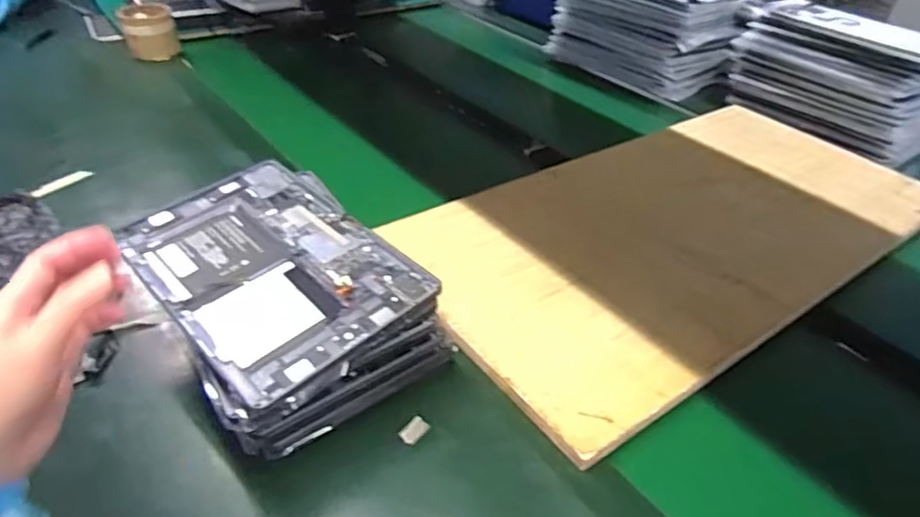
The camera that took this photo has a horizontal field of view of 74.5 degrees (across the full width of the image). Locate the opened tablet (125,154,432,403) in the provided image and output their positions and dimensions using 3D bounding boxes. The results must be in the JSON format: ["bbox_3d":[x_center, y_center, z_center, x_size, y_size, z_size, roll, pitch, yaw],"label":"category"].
[{"bbox_3d":[-0.157,0.002,0.498,0.162,0.015,0.251,-29,49,-34],"label":"opened tablet"}]

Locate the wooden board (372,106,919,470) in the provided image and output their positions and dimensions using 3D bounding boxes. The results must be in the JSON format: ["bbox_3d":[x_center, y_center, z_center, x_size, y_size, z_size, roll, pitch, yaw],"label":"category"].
[{"bbox_3d":[0.266,-0.046,0.722,0.680,0.021,0.338,-23,46,-29],"label":"wooden board"}]

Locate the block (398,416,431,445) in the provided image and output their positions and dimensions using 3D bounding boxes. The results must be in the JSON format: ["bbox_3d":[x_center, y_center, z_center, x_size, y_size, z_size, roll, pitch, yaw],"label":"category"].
[{"bbox_3d":[-0.037,0.139,0.488,0.016,0.005,0.024,30,46,29],"label":"block"}]

